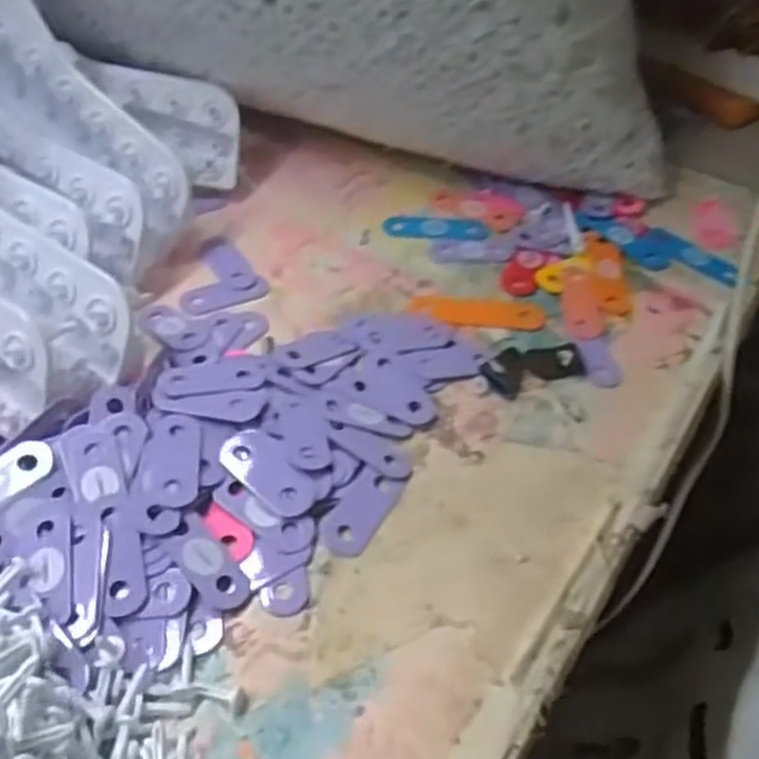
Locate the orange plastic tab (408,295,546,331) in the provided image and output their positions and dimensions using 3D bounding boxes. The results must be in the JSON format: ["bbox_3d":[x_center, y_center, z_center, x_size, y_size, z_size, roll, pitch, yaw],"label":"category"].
[{"bbox_3d":[0.065,-0.044,0.516,0.086,0.004,0.024,7,47,0],"label":"orange plastic tab"}]

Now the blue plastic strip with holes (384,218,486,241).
[{"bbox_3d":[0.042,-0.110,0.571,0.074,0.004,0.021,1,47,-5],"label":"blue plastic strip with holes"}]

